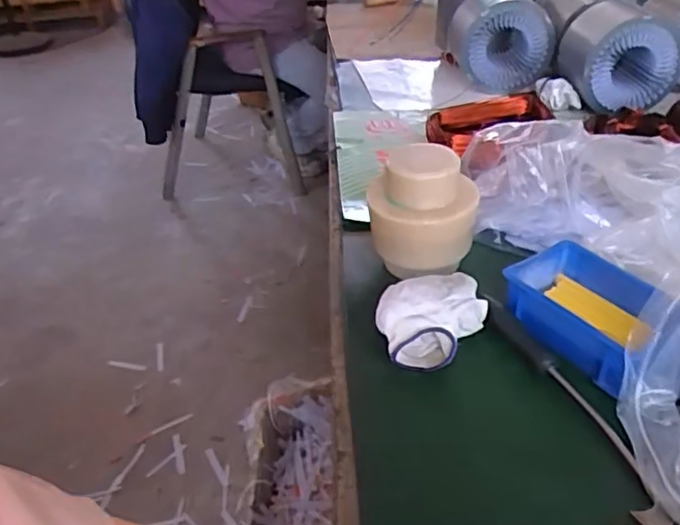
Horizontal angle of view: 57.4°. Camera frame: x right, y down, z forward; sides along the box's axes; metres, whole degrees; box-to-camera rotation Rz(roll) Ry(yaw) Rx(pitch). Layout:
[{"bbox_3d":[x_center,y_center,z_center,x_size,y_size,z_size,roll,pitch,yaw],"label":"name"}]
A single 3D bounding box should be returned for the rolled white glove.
[{"bbox_3d":[0.084,0.053,0.585,0.097,0.048,0.106,10,38,16],"label":"rolled white glove"}]

